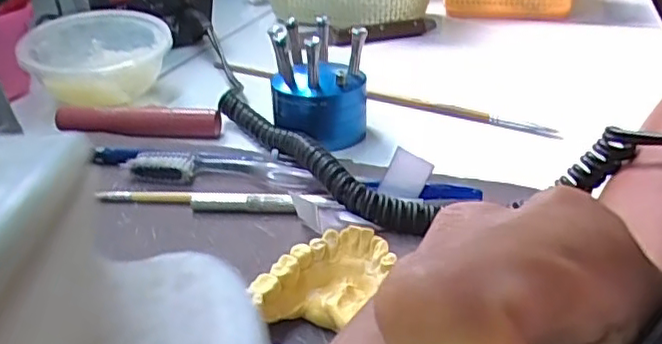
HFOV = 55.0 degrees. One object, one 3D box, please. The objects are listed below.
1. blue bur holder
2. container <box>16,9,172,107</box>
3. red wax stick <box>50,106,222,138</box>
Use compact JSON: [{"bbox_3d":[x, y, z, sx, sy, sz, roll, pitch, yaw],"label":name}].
[{"bbox_3d":[-0.007,-0.055,0.385,0.056,0.061,0.061,-2,27,-2],"label":"blue bur holder"},{"bbox_3d":[-0.167,-0.080,0.461,0.097,0.047,0.102,-7,29,-10],"label":"container"},{"bbox_3d":[-0.125,-0.034,0.406,0.105,0.015,0.017,0,28,3],"label":"red wax stick"}]

